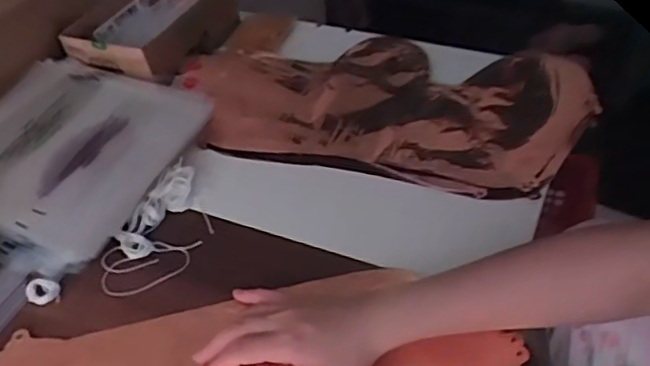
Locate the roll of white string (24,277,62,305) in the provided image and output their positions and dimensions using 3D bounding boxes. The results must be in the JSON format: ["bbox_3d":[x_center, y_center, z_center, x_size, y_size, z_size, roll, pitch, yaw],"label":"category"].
[{"bbox_3d":[-0.244,0.093,0.554,0.026,0.007,0.027,-2,44,2],"label":"roll of white string"}]

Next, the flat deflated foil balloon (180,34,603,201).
[{"bbox_3d":[0.067,-0.093,0.717,0.446,0.039,0.247,8,46,12],"label":"flat deflated foil balloon"}]

